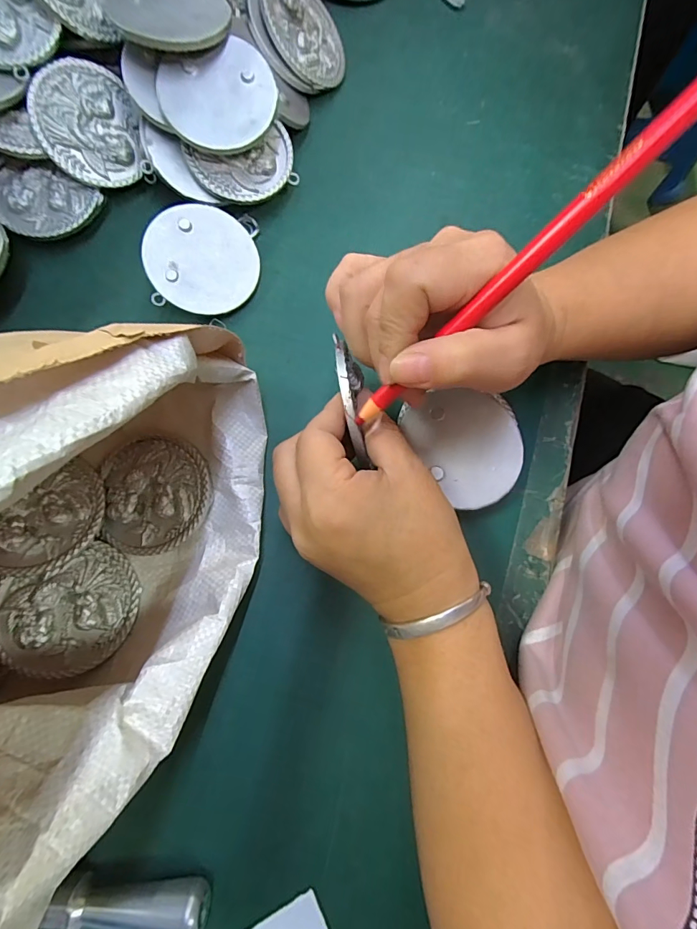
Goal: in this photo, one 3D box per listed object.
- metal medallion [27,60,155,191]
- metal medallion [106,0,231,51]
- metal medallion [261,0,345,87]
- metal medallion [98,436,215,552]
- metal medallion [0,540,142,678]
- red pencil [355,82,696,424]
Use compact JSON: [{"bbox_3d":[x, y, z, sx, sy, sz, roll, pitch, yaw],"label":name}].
[{"bbox_3d":[-0.179,-0.234,0.291,0.064,0.005,0.072,-10,105,-25],"label":"metal medallion"},{"bbox_3d":[-0.111,-0.280,0.263,0.071,0.006,0.063,1,69,-6],"label":"metal medallion"},{"bbox_3d":[-0.033,-0.329,0.318,0.076,0.006,0.069,47,64,-28],"label":"metal medallion"},{"bbox_3d":[-0.116,0.017,0.255,0.064,0.004,0.069,-5,77,-2],"label":"metal medallion"},{"bbox_3d":[-0.156,0.083,0.234,0.073,0.006,0.062,-20,78,-20],"label":"metal medallion"},{"bbox_3d":[0.060,-0.070,0.162,0.164,0.007,0.008,-41,79,26],"label":"red pencil"}]

